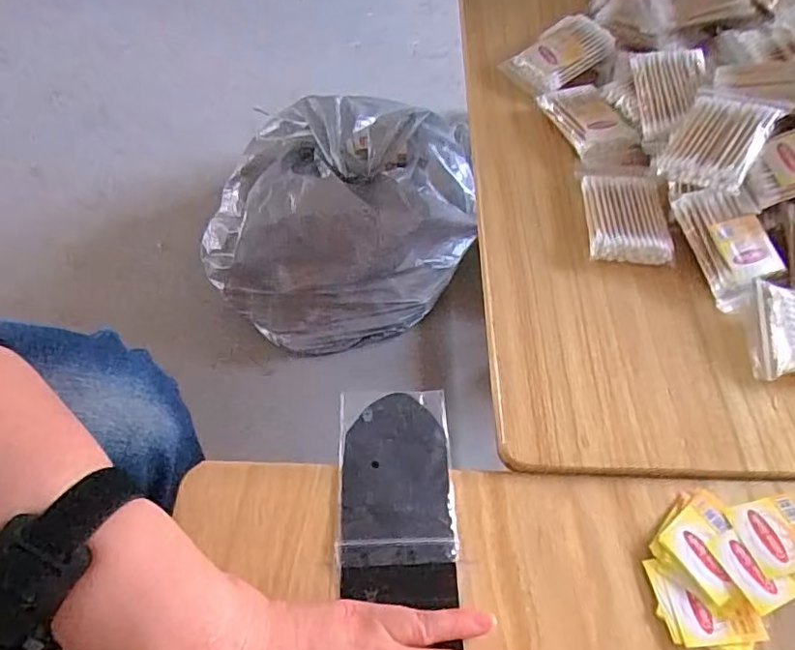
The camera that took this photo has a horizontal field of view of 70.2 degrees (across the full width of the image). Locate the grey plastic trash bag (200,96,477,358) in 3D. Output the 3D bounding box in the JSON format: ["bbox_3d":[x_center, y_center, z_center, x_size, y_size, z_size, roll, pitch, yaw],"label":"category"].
[{"bbox_3d":[-0.096,-0.171,0.927,0.438,0.226,0.370,8,57,4],"label":"grey plastic trash bag"}]

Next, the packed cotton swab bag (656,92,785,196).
[{"bbox_3d":[0.229,-0.134,0.405,0.059,0.016,0.087,20,70,34],"label":"packed cotton swab bag"}]

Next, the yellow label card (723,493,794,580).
[{"bbox_3d":[0.205,0.111,0.301,0.044,0.007,0.039,-16,47,-2],"label":"yellow label card"}]

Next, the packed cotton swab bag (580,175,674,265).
[{"bbox_3d":[0.166,-0.079,0.412,0.055,0.018,0.073,5,58,2],"label":"packed cotton swab bag"}]

